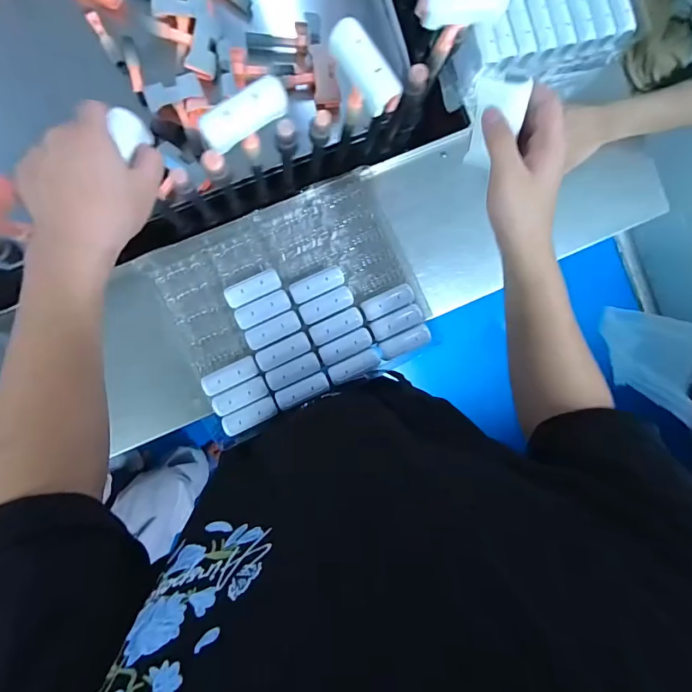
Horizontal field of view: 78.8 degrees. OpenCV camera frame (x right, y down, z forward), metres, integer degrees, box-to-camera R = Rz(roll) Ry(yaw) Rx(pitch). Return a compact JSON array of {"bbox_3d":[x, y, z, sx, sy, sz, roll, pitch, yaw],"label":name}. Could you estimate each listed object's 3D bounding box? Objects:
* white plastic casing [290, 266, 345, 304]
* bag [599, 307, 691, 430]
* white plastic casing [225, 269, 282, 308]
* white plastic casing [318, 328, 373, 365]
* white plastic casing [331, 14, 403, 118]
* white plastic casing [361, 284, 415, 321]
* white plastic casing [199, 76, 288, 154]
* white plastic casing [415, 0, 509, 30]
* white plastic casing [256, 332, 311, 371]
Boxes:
[{"bbox_3d":[-0.040,-0.085,0.585,0.077,0.015,0.028,-25,95,-6],"label":"white plastic casing"},{"bbox_3d":[0.813,0.035,1.111,0.055,0.280,0.281,-15,94,-7],"label":"bag"},{"bbox_3d":[-0.126,-0.077,0.571,0.076,0.008,0.030,-26,96,-6],"label":"white plastic casing"},{"bbox_3d":[0.000,0.000,0.597,0.078,0.009,0.028,-25,95,-6],"label":"white plastic casing"},{"bbox_3d":[0.015,-0.247,0.373,0.027,0.026,0.075,-41,97,-4],"label":"white plastic casing"},{"bbox_3d":[0.062,-0.063,0.597,0.078,0.015,0.027,-25,95,-6],"label":"white plastic casing"},{"bbox_3d":[-0.089,-0.201,0.362,0.079,0.017,0.032,-35,141,-5],"label":"white plastic casing"},{"bbox_3d":[0.110,-0.315,0.386,0.082,0.029,0.025,-9,94,-7],"label":"white plastic casing"},{"bbox_3d":[-0.086,0.008,0.583,0.077,0.009,0.028,-26,96,-6],"label":"white plastic casing"}]

